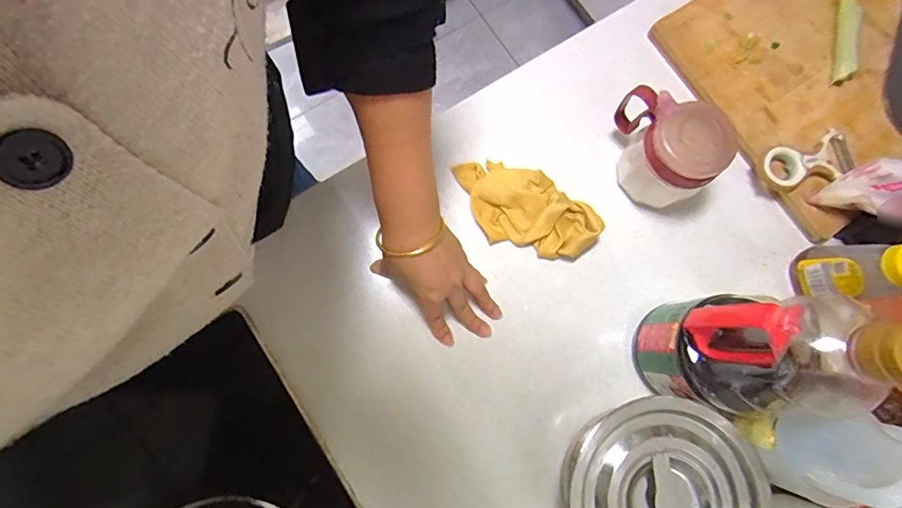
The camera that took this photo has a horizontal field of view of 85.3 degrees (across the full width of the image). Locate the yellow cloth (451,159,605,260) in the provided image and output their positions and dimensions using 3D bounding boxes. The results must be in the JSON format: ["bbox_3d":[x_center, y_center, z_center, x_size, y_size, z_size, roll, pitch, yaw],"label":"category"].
[{"bbox_3d":[0.079,-0.048,0.526,0.158,0.030,0.082,16,77,-2],"label":"yellow cloth"}]

